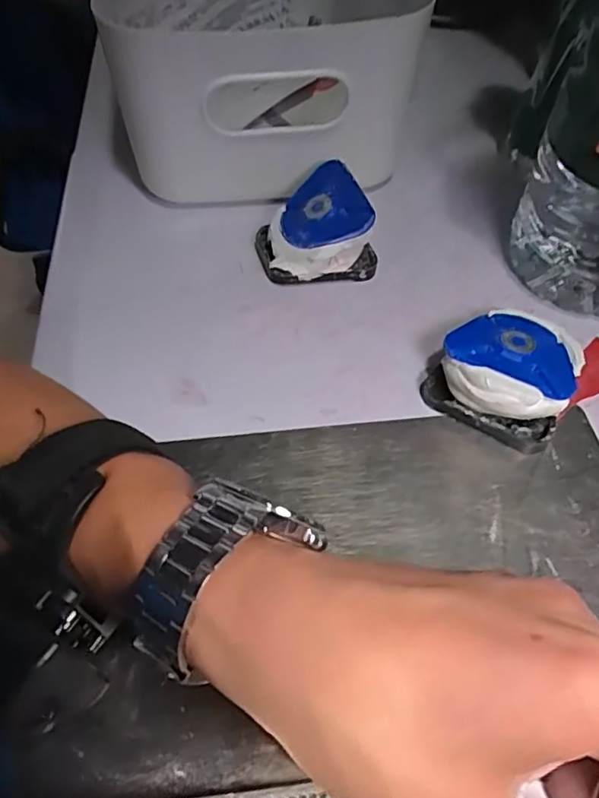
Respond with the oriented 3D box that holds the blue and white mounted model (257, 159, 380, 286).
[{"bbox_3d":[0.009,-0.107,0.359,0.068,0.049,0.063,-8,54,-7],"label":"blue and white mounted model"}]

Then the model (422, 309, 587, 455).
[{"bbox_3d":[0.108,-0.019,0.301,0.067,0.034,0.073,25,57,17],"label":"model"}]

